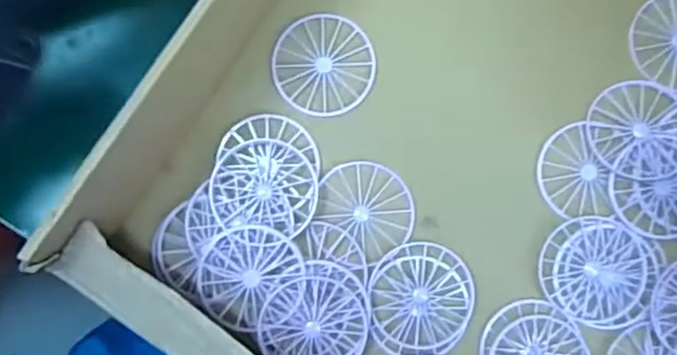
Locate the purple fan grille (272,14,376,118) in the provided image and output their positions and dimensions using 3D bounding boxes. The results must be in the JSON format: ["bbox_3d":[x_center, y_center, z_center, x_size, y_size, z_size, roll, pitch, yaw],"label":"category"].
[{"bbox_3d":[-0.007,-0.056,0.322,0.050,0.004,0.050,0,89,-1],"label":"purple fan grille"}]

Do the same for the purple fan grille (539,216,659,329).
[{"bbox_3d":[0.127,0.046,0.318,0.054,0.007,0.051,4,89,-1],"label":"purple fan grille"}]

